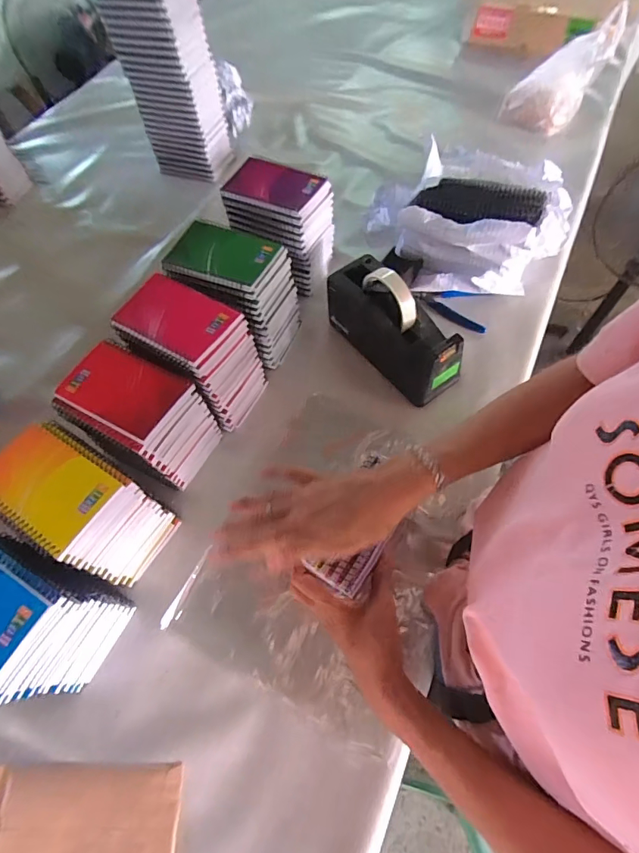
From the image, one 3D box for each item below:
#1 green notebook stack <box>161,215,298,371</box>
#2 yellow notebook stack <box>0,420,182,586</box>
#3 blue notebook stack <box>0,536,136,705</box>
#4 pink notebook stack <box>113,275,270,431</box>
[{"bbox_3d":[-0.109,-0.180,0.592,0.144,0.142,0.096,23,65,16],"label":"green notebook stack"},{"bbox_3d":[-0.254,0.083,0.462,0.133,0.122,0.092,28,66,18],"label":"yellow notebook stack"},{"bbox_3d":[-0.291,0.181,0.417,0.139,0.128,0.101,23,65,16],"label":"blue notebook stack"},{"bbox_3d":[-0.157,-0.093,0.543,0.132,0.140,0.099,29,66,18],"label":"pink notebook stack"}]

